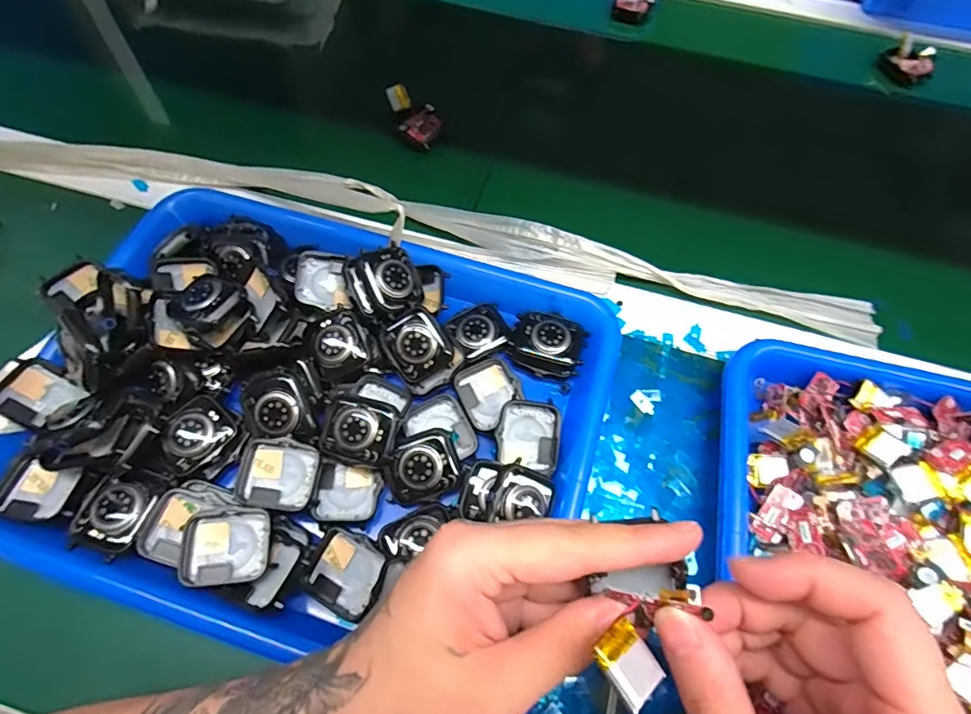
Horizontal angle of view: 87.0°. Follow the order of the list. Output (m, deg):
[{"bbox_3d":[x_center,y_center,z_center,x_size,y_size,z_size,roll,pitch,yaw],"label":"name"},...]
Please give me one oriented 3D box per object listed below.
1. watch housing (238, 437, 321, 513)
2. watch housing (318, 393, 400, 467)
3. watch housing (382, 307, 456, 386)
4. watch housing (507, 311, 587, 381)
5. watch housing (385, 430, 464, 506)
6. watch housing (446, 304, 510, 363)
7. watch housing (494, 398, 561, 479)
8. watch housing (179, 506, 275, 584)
[{"bbox_3d":[-0.115,0.067,0.288,0.039,0.012,0.038,10,65,3],"label":"watch housing"},{"bbox_3d":[-0.072,0.042,0.296,0.041,0.014,0.037,15,65,6],"label":"watch housing"},{"bbox_3d":[-0.042,-0.007,0.324,0.035,0.011,0.042,-42,92,-8],"label":"watch housing"},{"bbox_3d":[0.041,-0.009,0.337,0.047,0.019,0.043,25,66,10],"label":"watch housing"},{"bbox_3d":[-0.036,0.064,0.295,0.042,0.011,0.035,-23,80,-4],"label":"watch housing"},{"bbox_3d":[-0.004,-0.017,0.341,0.036,0.008,0.034,-25,68,-13],"label":"watch housing"},{"bbox_3d":[0.026,0.047,0.309,0.039,0.008,0.041,13,86,-2],"label":"watch housing"},{"bbox_3d":[-0.134,0.098,0.266,0.042,0.007,0.037,-3,64,-3],"label":"watch housing"}]

